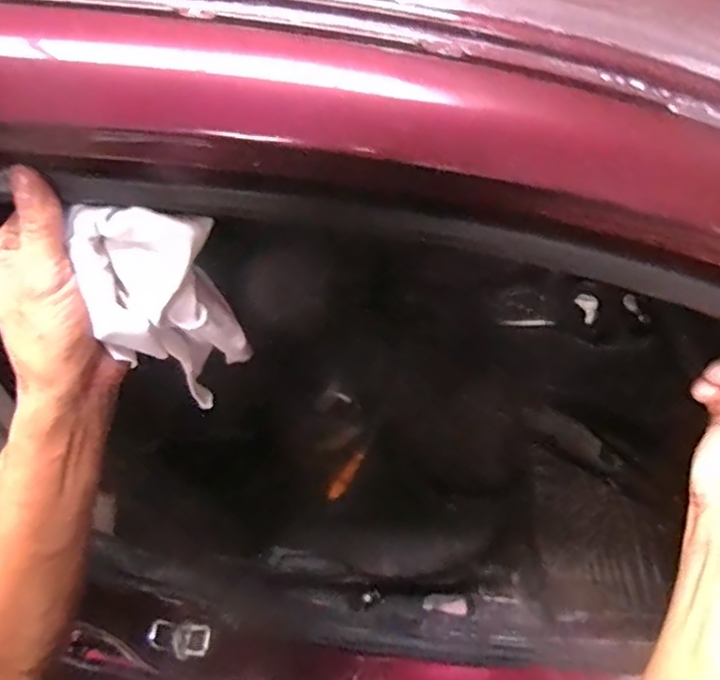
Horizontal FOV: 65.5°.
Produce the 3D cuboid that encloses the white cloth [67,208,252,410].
[{"bbox_3d":[-0.121,-0.013,0.367,0.074,0.162,0.045,-11,54,-4],"label":"white cloth"}]

